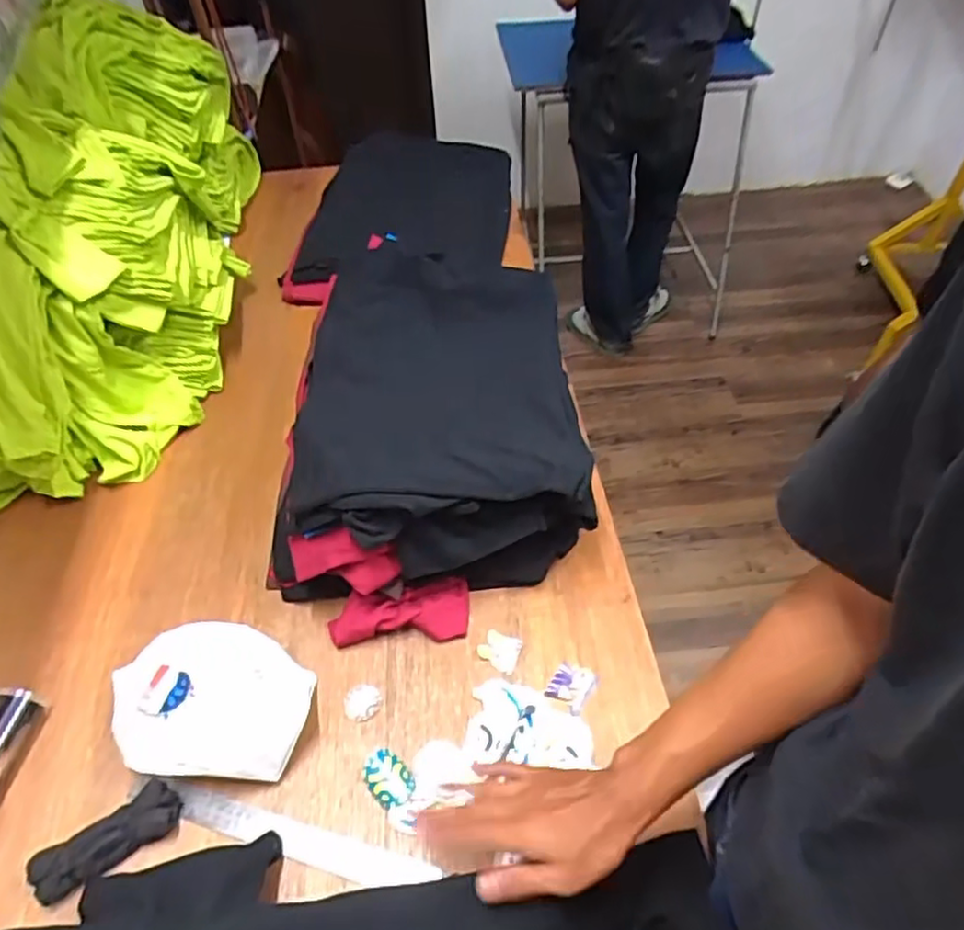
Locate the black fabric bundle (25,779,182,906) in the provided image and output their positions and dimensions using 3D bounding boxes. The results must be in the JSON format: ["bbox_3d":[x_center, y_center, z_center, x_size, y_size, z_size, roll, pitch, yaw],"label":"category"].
[{"bbox_3d":[-0.353,0.353,0.625,0.128,0.032,0.049,-27,53,-19],"label":"black fabric bundle"}]

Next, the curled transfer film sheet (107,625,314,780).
[{"bbox_3d":[-0.278,0.249,0.696,0.189,0.056,0.152,0,49,3],"label":"curled transfer film sheet"}]

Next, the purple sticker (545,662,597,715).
[{"bbox_3d":[0.097,0.240,0.721,0.042,0.004,0.048,25,61,22],"label":"purple sticker"}]

